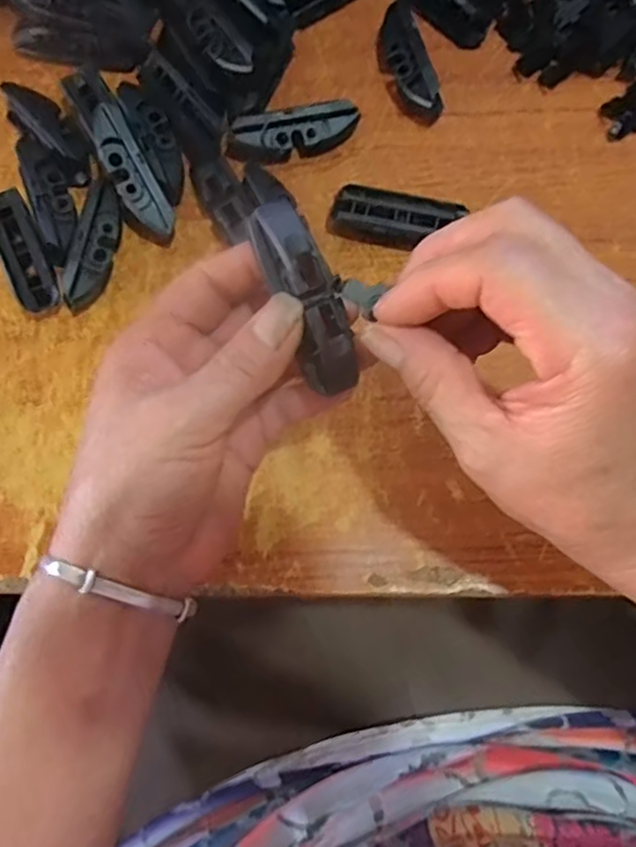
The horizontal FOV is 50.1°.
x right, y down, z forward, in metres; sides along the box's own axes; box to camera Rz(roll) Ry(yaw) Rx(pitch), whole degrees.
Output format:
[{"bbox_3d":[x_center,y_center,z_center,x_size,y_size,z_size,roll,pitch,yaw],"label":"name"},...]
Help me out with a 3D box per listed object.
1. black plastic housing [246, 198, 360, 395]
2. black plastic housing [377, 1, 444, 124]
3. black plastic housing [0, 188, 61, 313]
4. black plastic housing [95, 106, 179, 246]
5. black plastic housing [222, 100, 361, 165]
[{"bbox_3d":[-0.004,-0.046,0.250,0.020,0.014,0.072,-24,102,-6],"label":"black plastic housing"},{"bbox_3d":[0.049,-0.203,0.380,0.021,0.020,0.071,-19,76,-4],"label":"black plastic housing"},{"bbox_3d":[-0.154,-0.089,0.358,0.022,0.020,0.070,-26,76,-6],"label":"black plastic housing"},{"bbox_3d":[-0.097,-0.129,0.356,0.023,0.019,0.072,-26,102,-6],"label":"black plastic housing"},{"bbox_3d":[-0.013,-0.156,0.369,0.073,0.023,0.018,-14,76,-3],"label":"black plastic housing"}]

